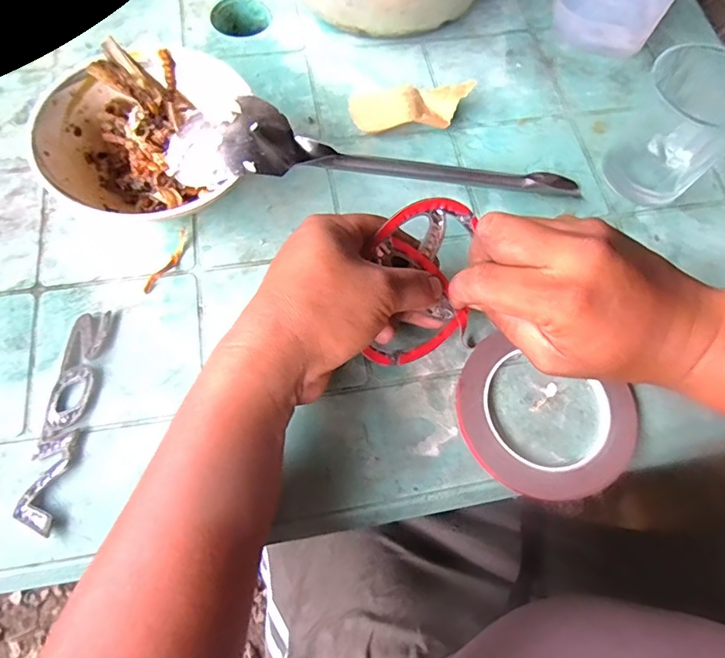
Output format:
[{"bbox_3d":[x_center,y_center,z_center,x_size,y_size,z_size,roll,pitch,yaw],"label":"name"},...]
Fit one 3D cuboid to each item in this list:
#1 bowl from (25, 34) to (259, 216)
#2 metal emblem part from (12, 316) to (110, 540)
[{"bbox_3d":[-0.154,-0.138,0.363,0.135,0.061,0.124,1,67,-2],"label":"bowl"},{"bbox_3d":[-0.183,0.052,0.307,0.024,0.004,0.134,4,67,-1],"label":"metal emblem part"}]

